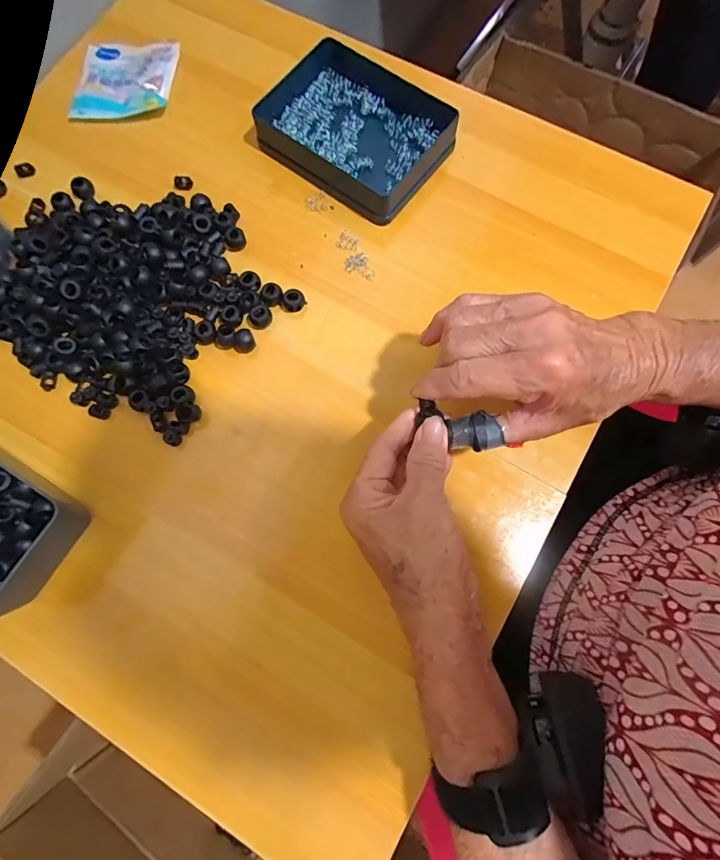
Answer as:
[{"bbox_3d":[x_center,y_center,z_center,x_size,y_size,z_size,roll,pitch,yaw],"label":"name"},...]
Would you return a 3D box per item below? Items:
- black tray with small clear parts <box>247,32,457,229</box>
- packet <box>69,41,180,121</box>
[{"bbox_3d":[-0.006,-0.269,0.378,0.157,0.031,0.122,39,80,9],"label":"black tray with small clear parts"},{"bbox_3d":[-0.226,-0.336,0.414,0.090,0.010,0.089,4,76,2],"label":"packet"}]

